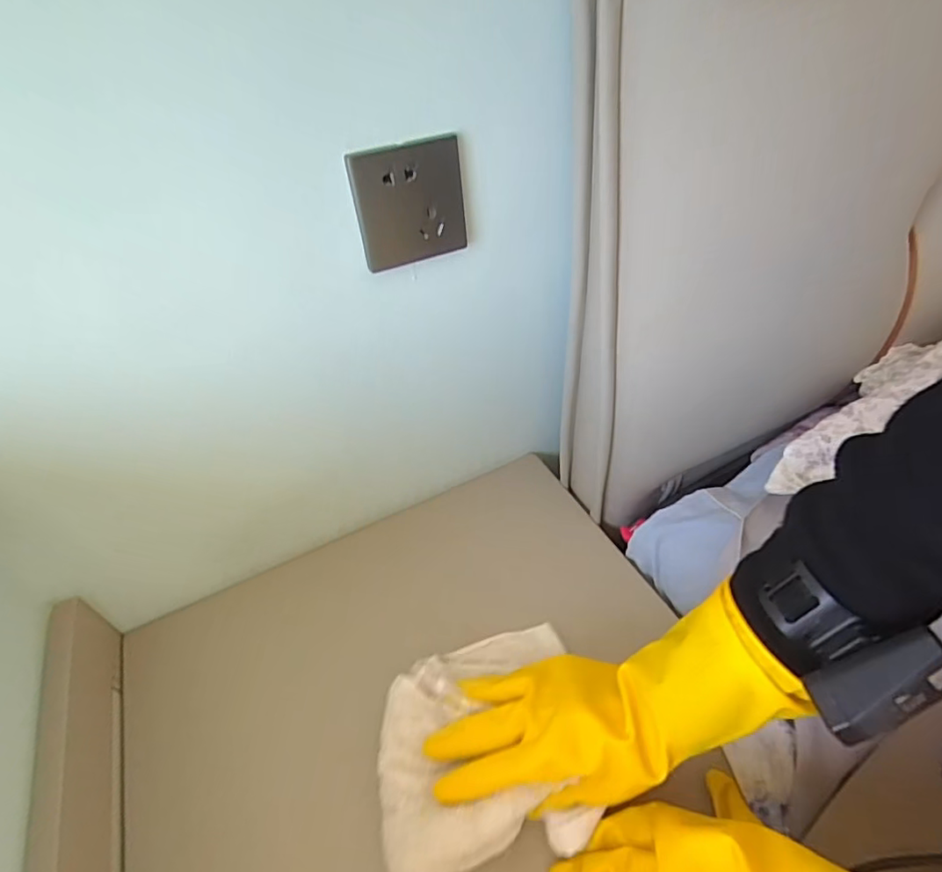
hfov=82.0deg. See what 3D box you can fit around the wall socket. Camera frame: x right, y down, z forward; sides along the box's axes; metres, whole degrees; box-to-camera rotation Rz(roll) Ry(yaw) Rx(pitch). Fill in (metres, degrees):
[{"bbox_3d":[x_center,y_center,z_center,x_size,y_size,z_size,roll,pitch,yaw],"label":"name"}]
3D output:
[{"bbox_3d":[-0.045,-0.178,0.414,0.086,0.082,0.012,-23,45,-16],"label":"wall socket"}]

